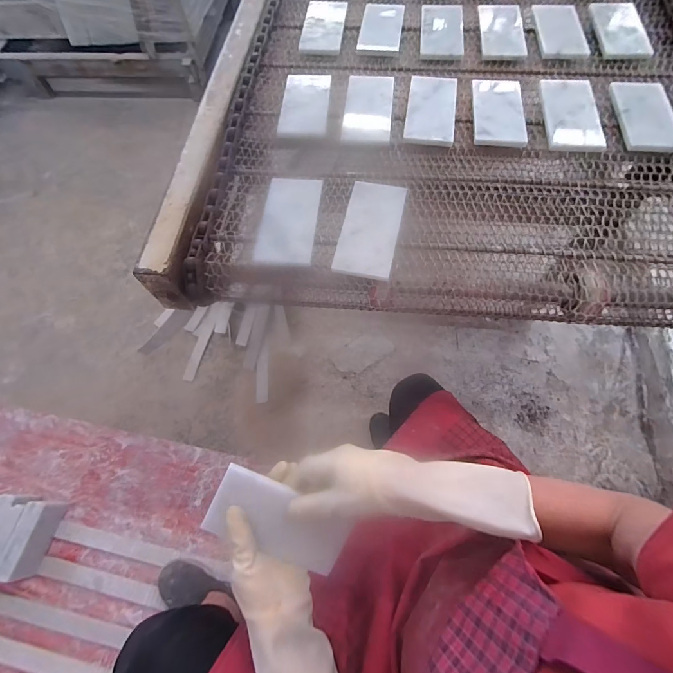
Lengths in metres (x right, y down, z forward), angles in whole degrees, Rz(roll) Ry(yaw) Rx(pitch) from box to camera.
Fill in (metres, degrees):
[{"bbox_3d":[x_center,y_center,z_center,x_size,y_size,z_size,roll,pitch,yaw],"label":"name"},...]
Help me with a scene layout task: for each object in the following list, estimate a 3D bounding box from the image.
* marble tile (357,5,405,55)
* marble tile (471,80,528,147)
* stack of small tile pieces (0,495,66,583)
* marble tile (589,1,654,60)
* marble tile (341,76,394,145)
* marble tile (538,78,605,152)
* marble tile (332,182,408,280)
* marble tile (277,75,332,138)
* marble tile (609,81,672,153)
[{"bbox_3d":[0.083,-0.567,0.664,0.076,0.005,0.137,8,74,4],"label":"marble tile"},{"bbox_3d":[0.256,-0.357,0.568,0.076,0.009,0.157,5,64,6],"label":"marble tile"},{"bbox_3d":[-0.726,0.451,0.807,0.129,0.084,0.163,8,64,7],"label":"stack of small tile pieces"},{"bbox_3d":[0.507,-0.551,0.643,0.080,0.015,0.172,5,64,6],"label":"marble tile"},{"bbox_3d":[0.052,-0.370,0.584,0.076,0.004,0.149,6,72,0],"label":"marble tile"},{"bbox_3d":[0.364,-0.344,0.556,0.080,0.014,0.161,5,66,8],"label":"marble tile"},{"bbox_3d":[0.048,-0.147,0.487,0.076,0.007,0.147,13,72,1],"label":"marble tile"},{"bbox_3d":[-0.050,-0.384,0.594,0.077,0.012,0.154,1,64,4],"label":"marble tile"},{"bbox_3d":[0.479,-0.344,0.556,0.083,0.010,0.151,2,70,5],"label":"marble tile"}]

